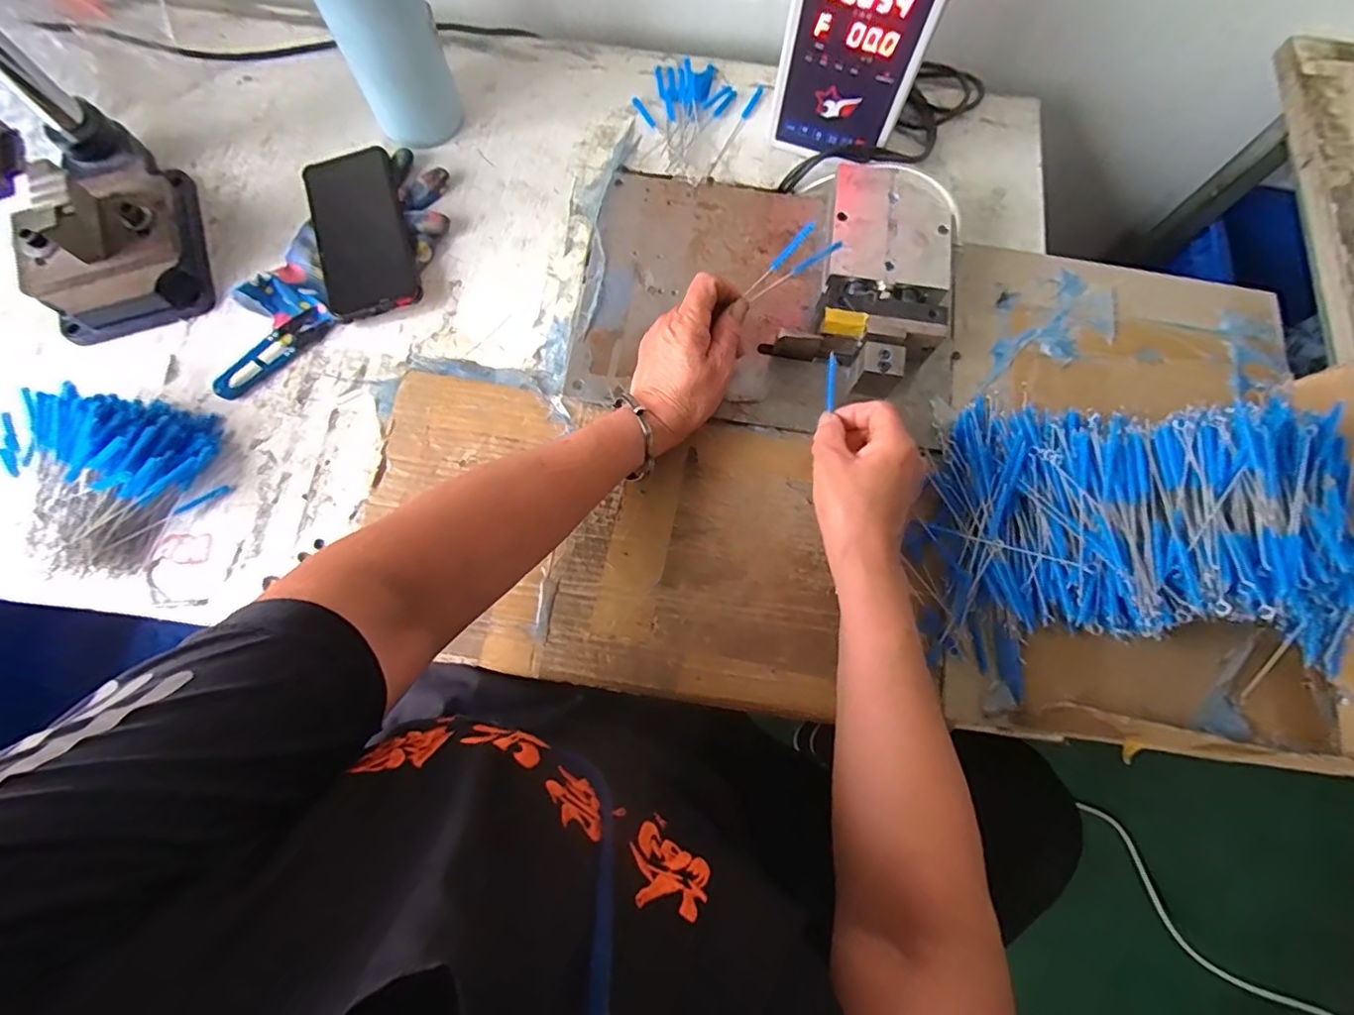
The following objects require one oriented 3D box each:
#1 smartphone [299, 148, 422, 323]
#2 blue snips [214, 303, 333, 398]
[{"bbox_3d":[-0.276,-0.239,0.490,0.077,0.010,0.163,-17,76,-5],"label":"smartphone"},{"bbox_3d":[-0.333,-0.129,0.469,0.106,0.006,0.025,-41,80,-10],"label":"blue snips"}]

